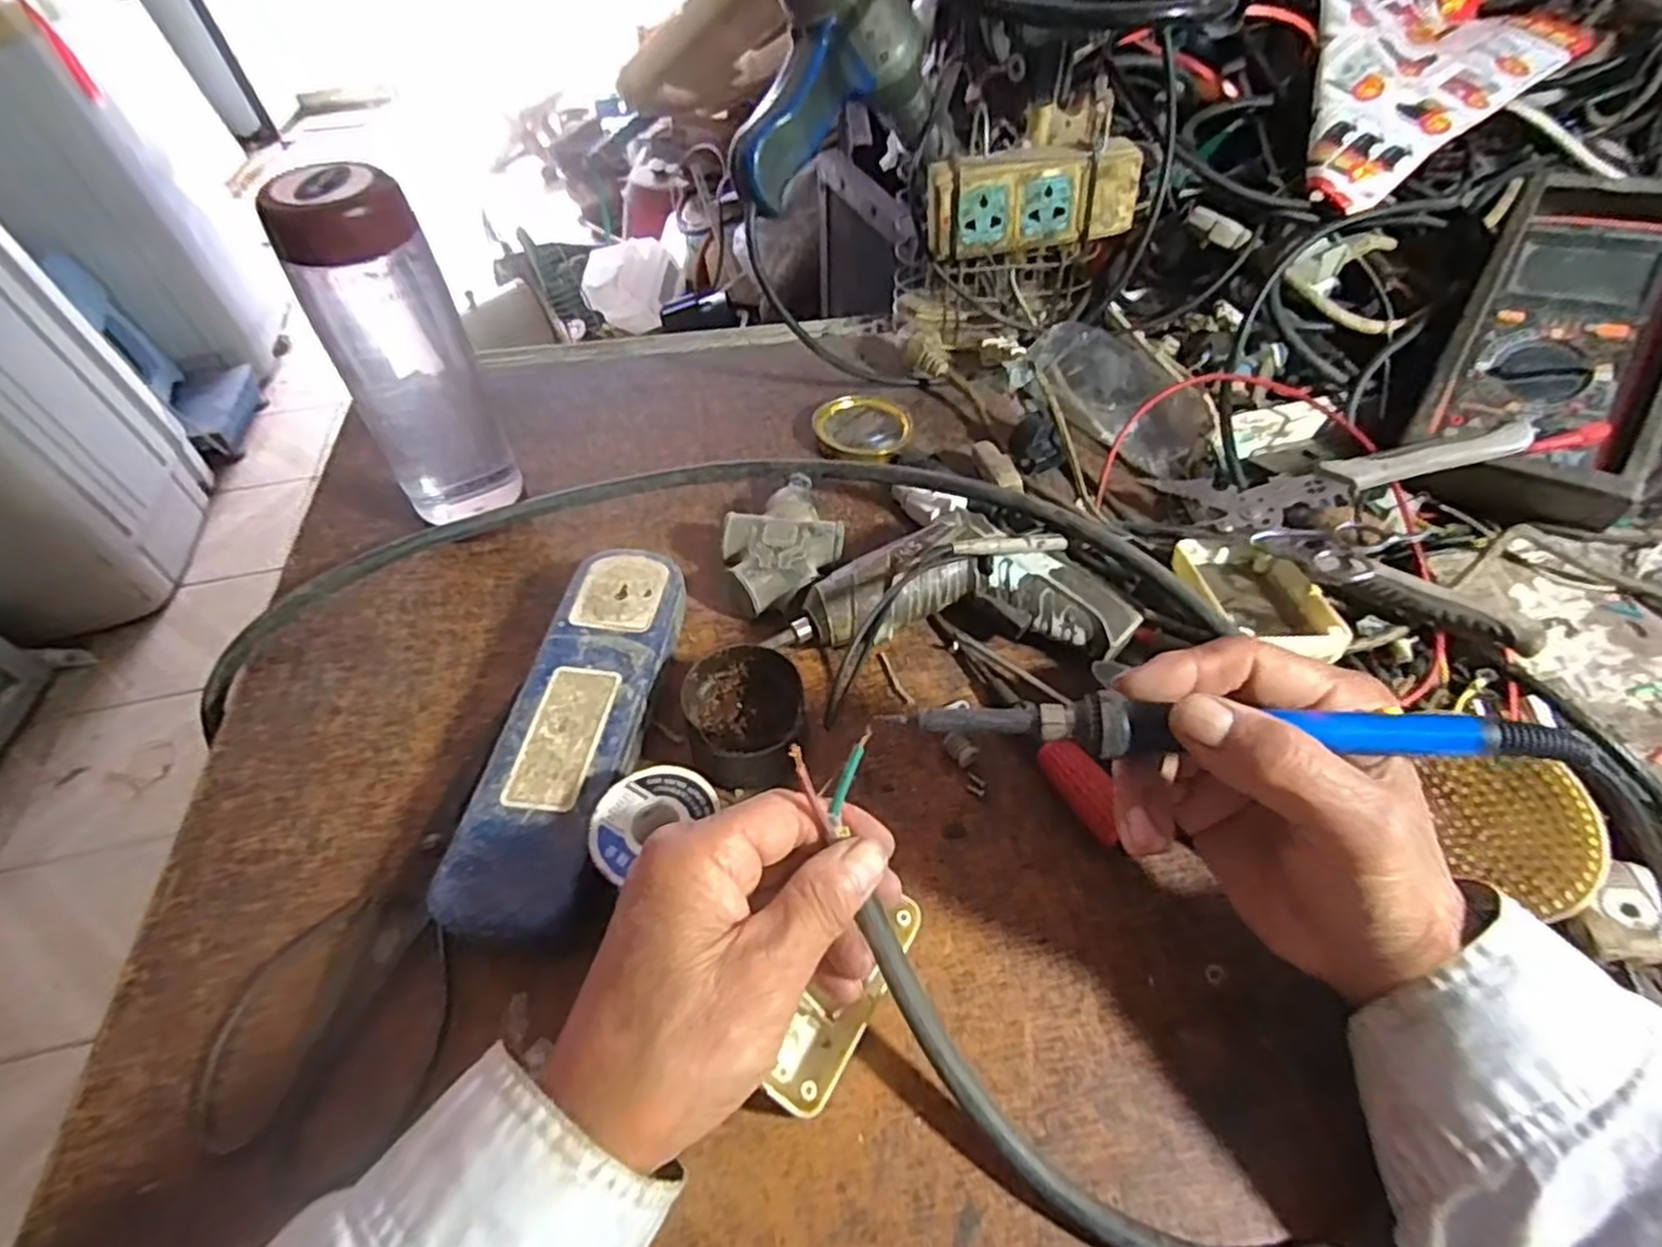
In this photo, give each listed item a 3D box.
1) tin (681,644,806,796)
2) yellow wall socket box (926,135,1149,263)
[{"bbox_3d":[-0.041,0.046,0.365,0.055,0.035,0.065,-10,52,-5],"label":"tin"},{"bbox_3d":[0.133,-0.283,0.503,0.136,0.055,0.039,-2,52,1],"label":"yellow wall socket box"}]

